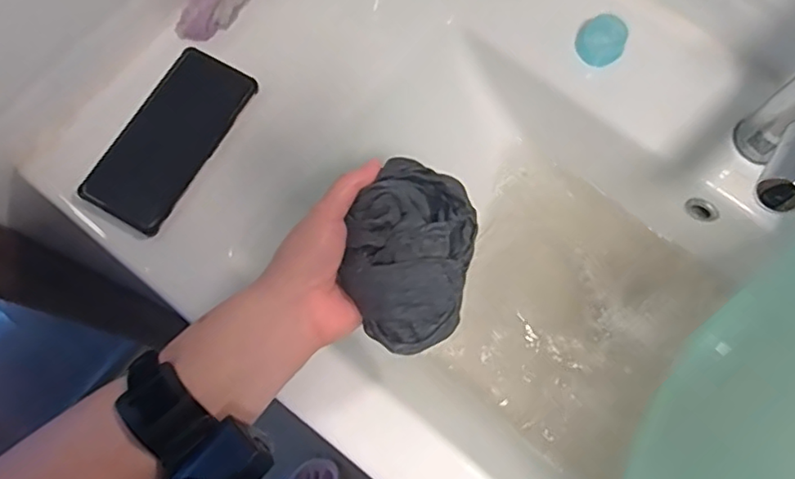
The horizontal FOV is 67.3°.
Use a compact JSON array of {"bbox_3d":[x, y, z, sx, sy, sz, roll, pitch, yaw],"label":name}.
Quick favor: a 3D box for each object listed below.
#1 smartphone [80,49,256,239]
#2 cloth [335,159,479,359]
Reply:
[{"bbox_3d":[-0.200,-0.091,0.531,0.079,0.010,0.169,28,74,7],"label":"smartphone"},{"bbox_3d":[0.008,0.009,0.401,0.082,0.060,0.122,10,73,2],"label":"cloth"}]

